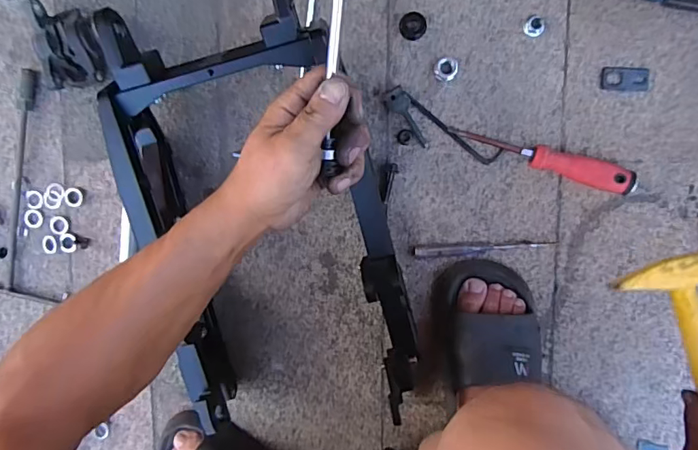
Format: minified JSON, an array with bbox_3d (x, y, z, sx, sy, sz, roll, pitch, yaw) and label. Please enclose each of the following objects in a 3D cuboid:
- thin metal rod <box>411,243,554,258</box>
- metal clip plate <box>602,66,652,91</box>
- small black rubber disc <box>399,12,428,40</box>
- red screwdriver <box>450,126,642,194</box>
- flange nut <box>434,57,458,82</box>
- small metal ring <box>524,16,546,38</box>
[{"bbox_3d":[0.158,0.030,0.582,0.165,0.010,0.012,-2,96,5],"label":"thin metal rod"},{"bbox_3d":[0.312,-0.165,0.556,0.052,0.004,0.026,4,97,4],"label":"metal clip plate"},{"bbox_3d":[0.073,-0.229,0.567,0.030,0.006,0.031,1,97,5],"label":"small black rubber disc"},{"bbox_3d":[0.223,-0.076,0.561,0.214,0.029,0.028,18,98,3],"label":"red screwdriver"},{"bbox_3d":[0.111,-0.178,0.563,0.027,0.008,0.026,1,97,5],"label":"flange nut"},{"bbox_3d":[0.209,-0.223,0.553,0.024,0.010,0.022,1,97,5],"label":"small metal ring"}]

